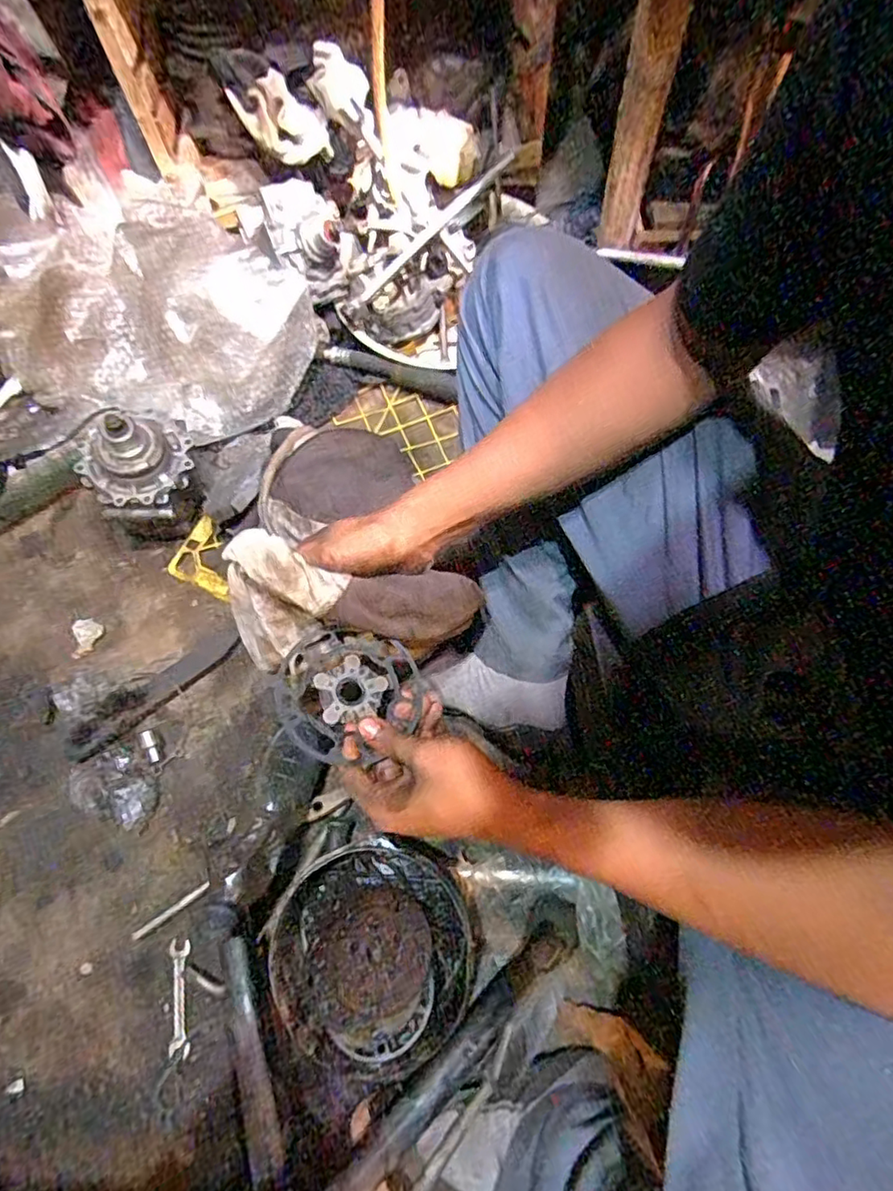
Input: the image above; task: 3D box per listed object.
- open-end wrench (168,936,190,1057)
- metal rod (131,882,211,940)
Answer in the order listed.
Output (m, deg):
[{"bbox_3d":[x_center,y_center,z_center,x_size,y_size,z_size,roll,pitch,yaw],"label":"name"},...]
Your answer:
[{"bbox_3d":[-0.275,0.413,0.617,0.021,0.004,0.103,-9,68,-3],"label":"open-end wrench"},{"bbox_3d":[-0.295,0.337,0.641,0.091,0.004,0.008,-33,71,-12],"label":"metal rod"}]

